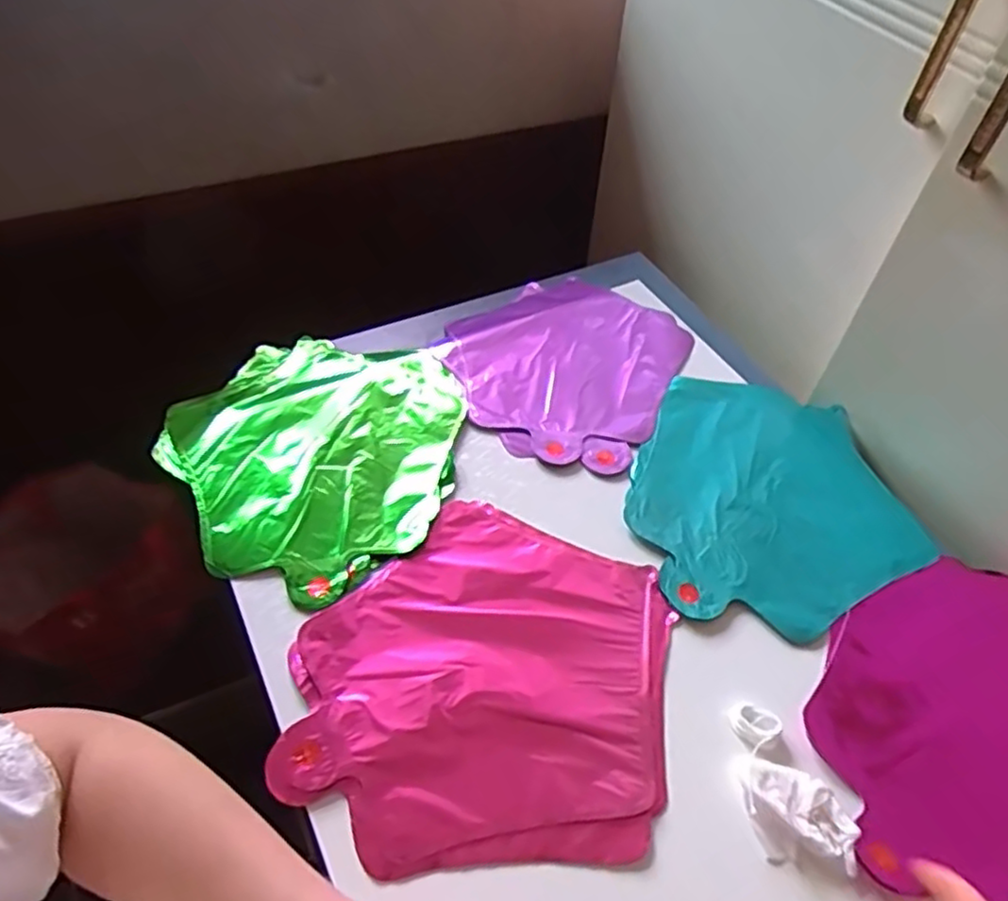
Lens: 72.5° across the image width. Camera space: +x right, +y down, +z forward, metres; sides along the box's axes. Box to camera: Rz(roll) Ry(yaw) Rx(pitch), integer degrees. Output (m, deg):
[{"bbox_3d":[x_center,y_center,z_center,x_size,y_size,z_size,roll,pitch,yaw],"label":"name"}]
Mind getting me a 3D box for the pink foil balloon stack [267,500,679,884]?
[{"bbox_3d":[-0.013,0.143,0.461,0.246,0.007,0.234,-1,51,-4],"label":"pink foil balloon stack"}]

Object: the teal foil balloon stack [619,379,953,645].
[{"bbox_3d":[0.214,0.035,0.571,0.229,0.022,0.242,-8,52,-10],"label":"teal foil balloon stack"}]

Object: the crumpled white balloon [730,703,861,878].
[{"bbox_3d":[0.166,0.204,0.413,0.052,0.015,0.099,-20,55,-18],"label":"crumpled white balloon"}]

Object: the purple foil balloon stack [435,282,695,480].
[{"bbox_3d":[0.053,-0.087,0.657,0.211,0.019,0.242,22,53,14],"label":"purple foil balloon stack"}]

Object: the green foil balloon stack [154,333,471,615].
[{"bbox_3d":[-0.158,-0.003,0.575,0.233,0.021,0.253,14,52,8],"label":"green foil balloon stack"}]

